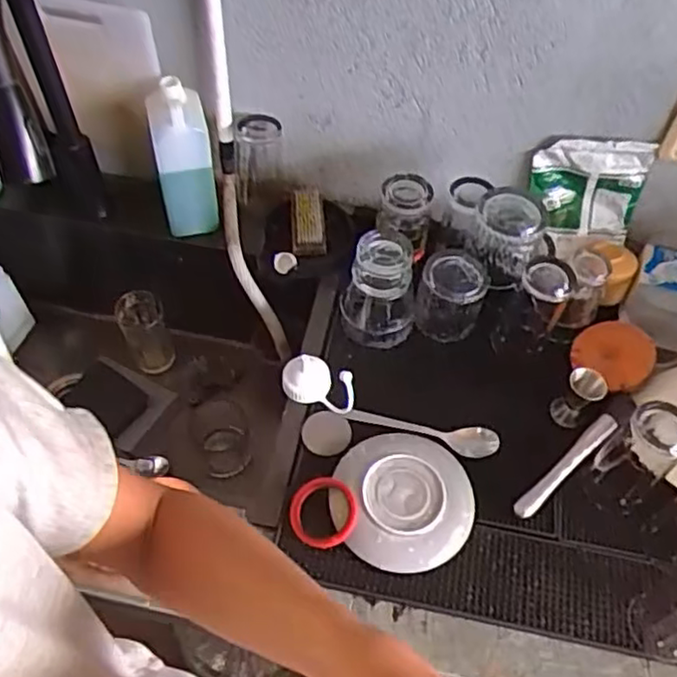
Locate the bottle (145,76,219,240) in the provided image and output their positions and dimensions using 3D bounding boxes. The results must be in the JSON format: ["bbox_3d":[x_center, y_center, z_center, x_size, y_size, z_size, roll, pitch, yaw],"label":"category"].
[{"bbox_3d":[-0.211,-0.241,0.927,0.070,0.208,0.085,-11,56,-12],"label":"bottle"}]

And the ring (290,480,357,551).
[{"bbox_3d":[-0.017,0.187,0.734,0.071,0.010,0.074,-1,64,3],"label":"ring"}]

